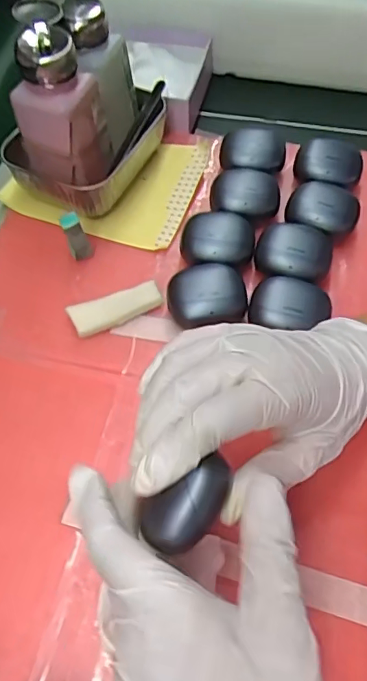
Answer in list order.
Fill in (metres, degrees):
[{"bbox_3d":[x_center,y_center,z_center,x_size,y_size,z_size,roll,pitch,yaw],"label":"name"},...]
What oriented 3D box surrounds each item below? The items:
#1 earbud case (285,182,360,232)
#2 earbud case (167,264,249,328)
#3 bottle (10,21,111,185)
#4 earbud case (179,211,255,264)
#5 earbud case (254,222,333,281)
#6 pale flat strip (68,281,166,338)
[{"bbox_3d":[0.113,-0.105,0.409,0.055,0.032,0.046,7,60,5],"label":"earbud case"},{"bbox_3d":[0.017,-0.030,0.364,0.055,0.029,0.045,-5,60,-2],"label":"earbud case"},{"bbox_3d":[-0.091,-0.162,0.380,0.051,0.130,0.053,25,64,16],"label":"bottle"},{"bbox_3d":[0.026,-0.077,0.390,0.056,0.028,0.046,1,60,1],"label":"earbud case"},{"bbox_3d":[0.084,-0.064,0.383,0.056,0.033,0.048,12,61,7],"label":"earbud case"},{"bbox_3d":[-0.051,-0.024,0.374,0.068,0.011,0.024,-21,62,-11],"label":"pale flat strip"}]

